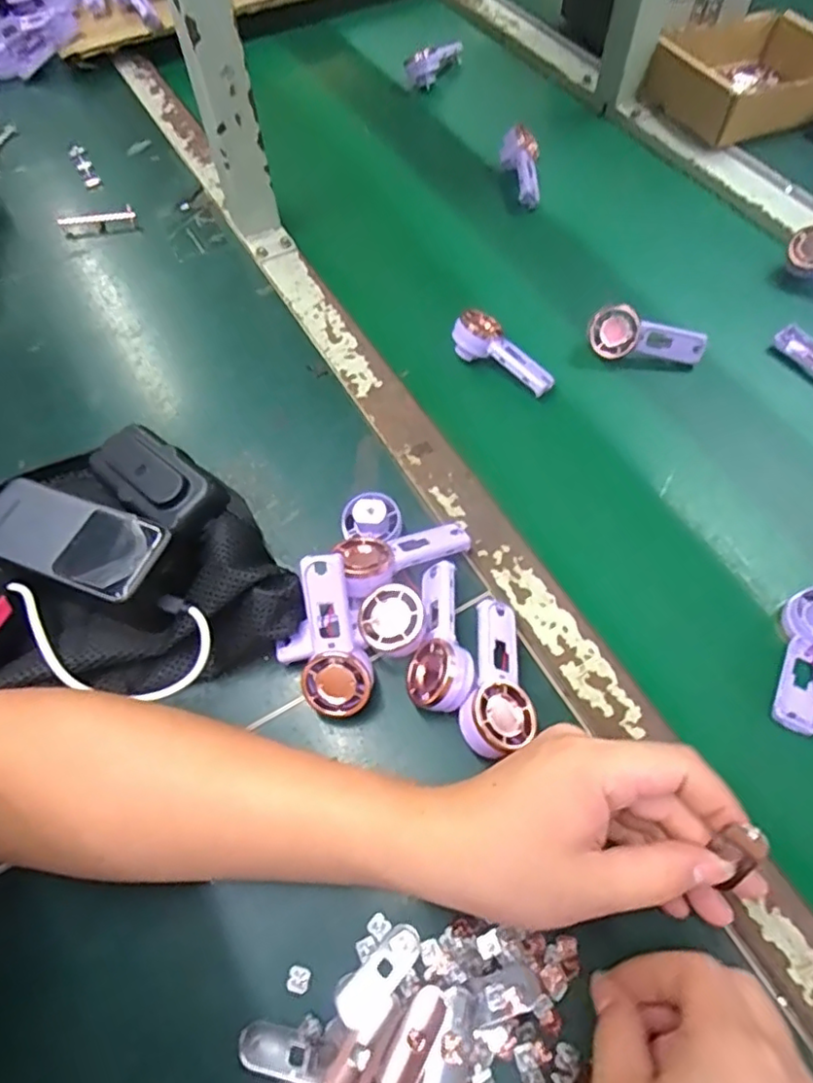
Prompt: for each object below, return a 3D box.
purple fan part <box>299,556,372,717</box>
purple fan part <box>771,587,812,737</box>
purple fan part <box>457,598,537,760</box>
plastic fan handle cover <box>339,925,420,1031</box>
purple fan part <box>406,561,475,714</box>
[{"bbox_3d":[-0.044,0.053,0.368,0.037,0.025,0.095,-7,101,-3],"label":"purple fan part"},{"bbox_3d":[0.249,0.072,0.378,0.036,0.030,0.088,18,63,10],"label":"purple fan part"},{"bbox_3d":[0.049,0.079,0.370,0.042,0.031,0.093,-5,61,-2],"label":"purple fan part"},{"bbox_3d":[-0.013,0.217,0.313,0.020,0.006,0.050,39,68,20],"label":"plastic fan handle cover"},{"bbox_3d":[0.023,0.057,0.382,0.036,0.032,0.094,6,61,4],"label":"purple fan part"}]

